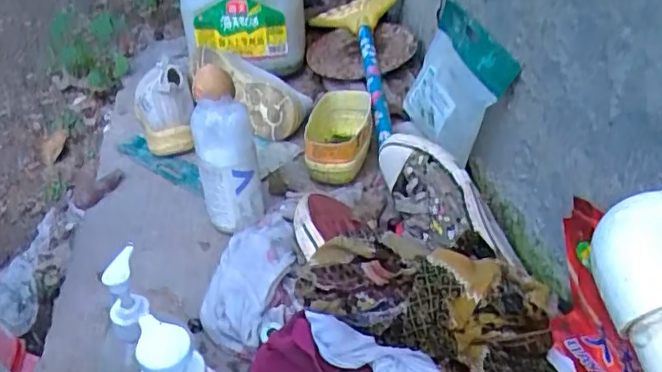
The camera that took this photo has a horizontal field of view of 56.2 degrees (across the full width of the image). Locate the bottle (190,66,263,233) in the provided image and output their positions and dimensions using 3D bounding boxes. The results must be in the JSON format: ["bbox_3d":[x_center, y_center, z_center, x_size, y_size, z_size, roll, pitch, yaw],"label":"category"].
[{"bbox_3d":[-0.117,-0.035,0.692,0.067,0.199,0.060,-6,25,6],"label":"bottle"}]

